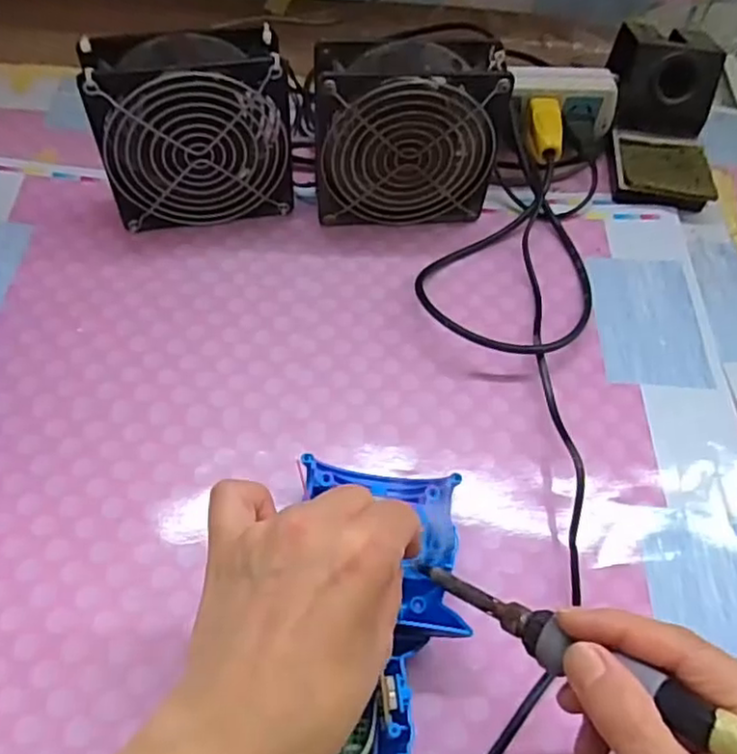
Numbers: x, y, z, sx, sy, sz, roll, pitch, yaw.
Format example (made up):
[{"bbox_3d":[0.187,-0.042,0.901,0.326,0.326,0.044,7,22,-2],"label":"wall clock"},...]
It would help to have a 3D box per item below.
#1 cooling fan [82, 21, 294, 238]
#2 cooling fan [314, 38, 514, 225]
[{"bbox_3d":[-0.112,-0.161,0.443,0.126,0.114,0.051,-7,58,-9],"label":"cooling fan"},{"bbox_3d":[0.024,-0.162,0.453,0.121,0.113,0.050,-1,57,-5],"label":"cooling fan"}]

